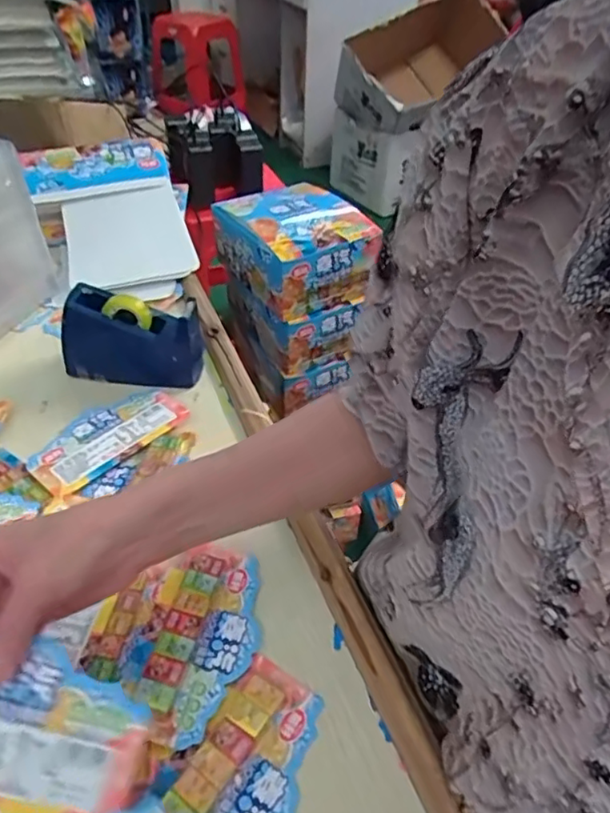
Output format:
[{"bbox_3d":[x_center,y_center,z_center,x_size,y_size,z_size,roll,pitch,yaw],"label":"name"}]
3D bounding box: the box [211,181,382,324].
[{"bbox_3d":[-0.014,-0.225,0.836,0.162,0.098,0.199,-20,47,-24],"label":"box"}]

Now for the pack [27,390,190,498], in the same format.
[{"bbox_3d":[-0.186,0.025,0.570,0.073,0.007,0.144,34,50,29],"label":"pack"}]

